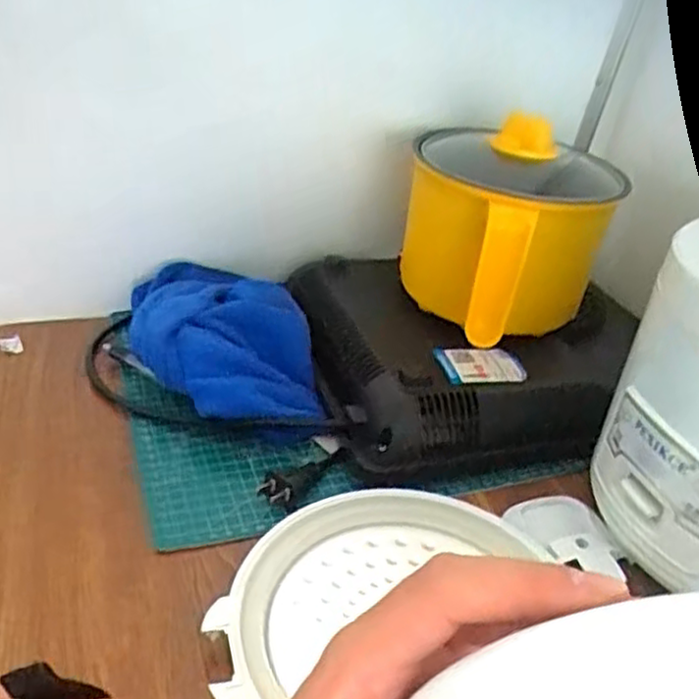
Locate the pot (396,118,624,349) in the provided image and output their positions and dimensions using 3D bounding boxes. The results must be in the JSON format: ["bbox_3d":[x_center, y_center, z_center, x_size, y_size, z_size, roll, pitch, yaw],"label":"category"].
[{"bbox_3d":[0.124,-0.094,0.593,0.156,0.149,0.194,13,31,7],"label":"pot"}]

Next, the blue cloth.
[{"bbox_3d":[-0.103,-0.001,0.579,0.138,0.072,0.179,0,32,-15],"label":"blue cloth"}]

